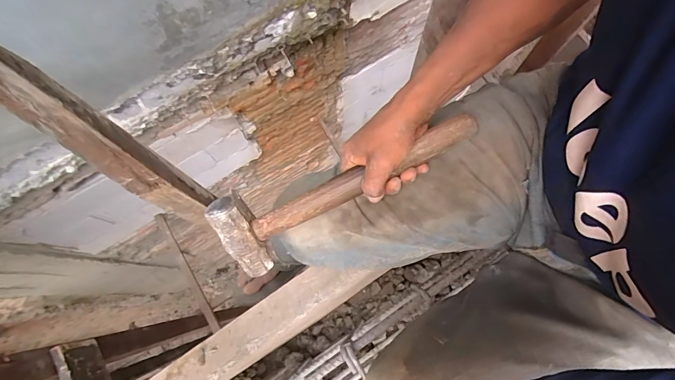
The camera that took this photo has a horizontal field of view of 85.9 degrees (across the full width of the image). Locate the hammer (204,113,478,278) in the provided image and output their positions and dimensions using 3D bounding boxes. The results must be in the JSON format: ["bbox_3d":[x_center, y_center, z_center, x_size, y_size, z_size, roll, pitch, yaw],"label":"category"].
[{"bbox_3d":[0.005,-0.016,0.416,0.306,0.035,0.094,-31,115,2],"label":"hammer"}]

